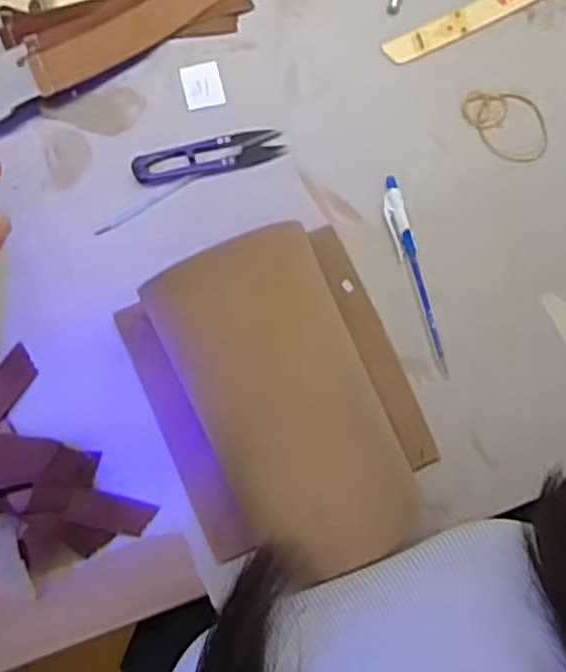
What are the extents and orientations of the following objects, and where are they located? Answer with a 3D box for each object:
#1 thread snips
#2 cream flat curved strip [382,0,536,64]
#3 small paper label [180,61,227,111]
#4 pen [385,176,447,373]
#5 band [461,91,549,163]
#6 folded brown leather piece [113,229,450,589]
[{"bbox_3d":[-0.050,-0.121,0.497,0.102,0.008,0.024,-14,92,1],"label":"thread snips"},{"bbox_3d":[0.165,-0.233,0.487,0.206,0.004,0.021,-28,92,2],"label":"cream flat curved strip"},{"bbox_3d":[-0.055,-0.170,0.498,0.026,0.004,0.029,-12,92,1],"label":"small paper label"},{"bbox_3d":[0.090,-0.039,0.497,0.013,0.006,0.137,-17,92,1],"label":"pen"},{"bbox_3d":[0.152,-0.144,0.493,0.041,0.004,0.063,-41,91,2],"label":"band"},{"bbox_3d":[-0.005,0.042,0.440,0.164,0.137,0.171,-25,92,1],"label":"folded brown leather piece"}]

